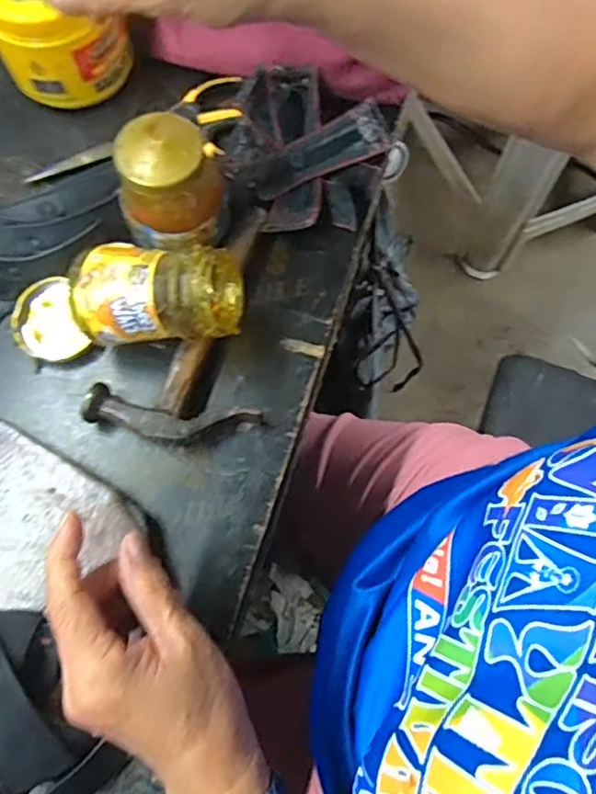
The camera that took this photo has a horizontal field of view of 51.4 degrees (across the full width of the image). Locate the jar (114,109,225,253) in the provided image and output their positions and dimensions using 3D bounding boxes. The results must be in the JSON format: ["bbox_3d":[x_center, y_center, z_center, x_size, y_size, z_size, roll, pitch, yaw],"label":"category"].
[{"bbox_3d":[-0.086,-0.139,0.406,0.068,0.063,0.061,-16,74,-5],"label":"jar"}]

